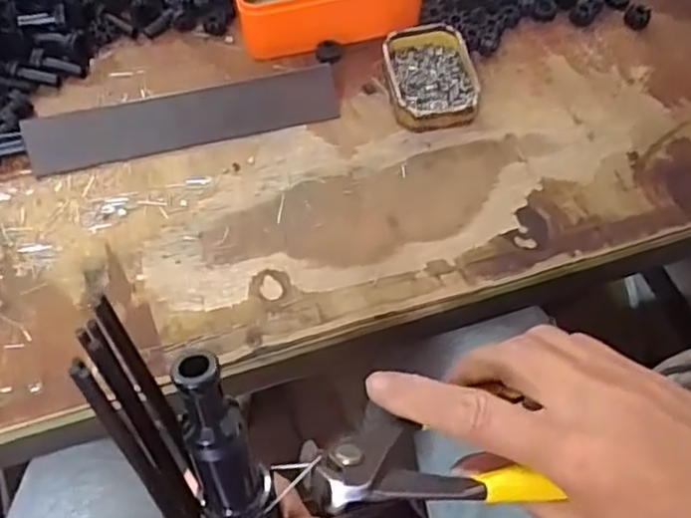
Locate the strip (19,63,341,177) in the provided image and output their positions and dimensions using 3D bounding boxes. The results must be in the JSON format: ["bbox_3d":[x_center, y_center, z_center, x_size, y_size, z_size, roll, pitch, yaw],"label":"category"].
[{"bbox_3d":[-0.113,-0.100,0.479,0.215,0.039,0.004,-13,16,-7],"label":"strip"}]

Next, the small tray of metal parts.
[{"bbox_3d":[0.063,-0.134,0.497,0.063,0.025,0.091,-7,59,-4],"label":"small tray of metal parts"}]

